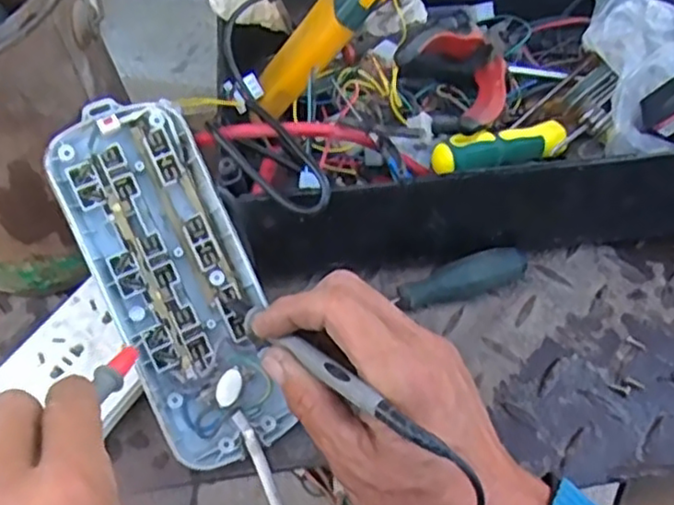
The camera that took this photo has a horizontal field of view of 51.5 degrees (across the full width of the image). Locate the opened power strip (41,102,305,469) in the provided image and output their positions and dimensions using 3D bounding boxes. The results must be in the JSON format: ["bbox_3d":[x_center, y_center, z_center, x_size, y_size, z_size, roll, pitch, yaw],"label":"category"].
[{"bbox_3d":[-0.086,0.014,0.371,0.075,0.025,0.195,-21,91,-12],"label":"opened power strip"}]

